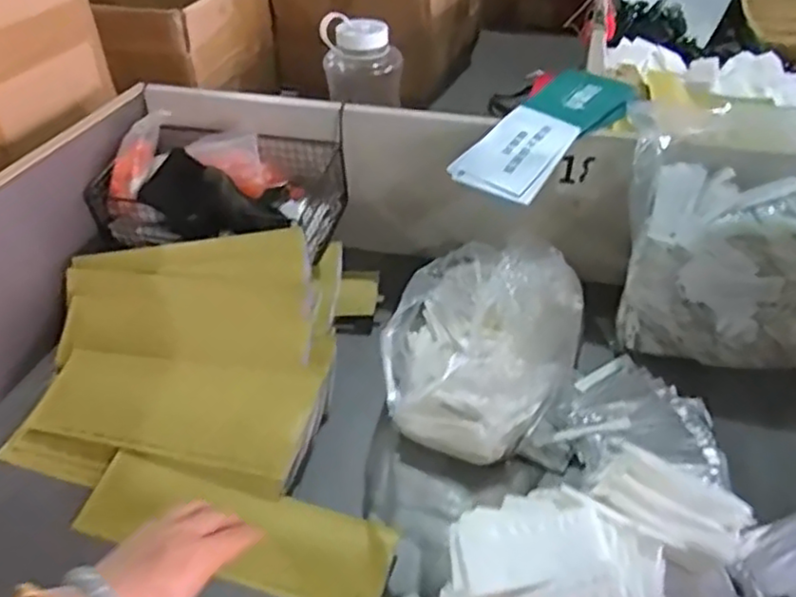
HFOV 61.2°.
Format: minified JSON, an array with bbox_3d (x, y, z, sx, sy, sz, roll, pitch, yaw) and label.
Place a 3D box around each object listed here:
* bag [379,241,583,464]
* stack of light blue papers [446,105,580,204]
[{"bbox_3d":[0.082,0.043,0.674,0.179,0.121,0.251,12,41,16],"label":"bag"},{"bbox_3d":[0.127,-0.159,0.730,0.099,0.006,0.117,27,69,26],"label":"stack of light blue papers"}]

